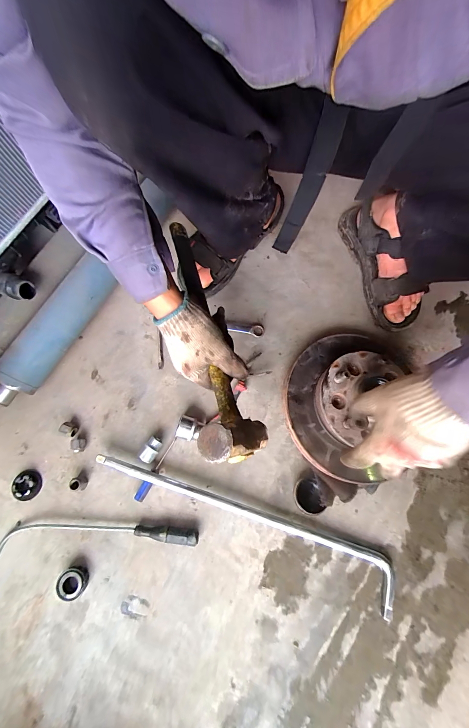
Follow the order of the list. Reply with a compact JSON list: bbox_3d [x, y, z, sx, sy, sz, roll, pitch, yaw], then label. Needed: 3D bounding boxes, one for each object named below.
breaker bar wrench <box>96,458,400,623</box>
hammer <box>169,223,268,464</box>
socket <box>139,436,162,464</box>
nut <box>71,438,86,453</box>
[{"bbox_3d":[0.011,0.251,0.457,0.498,0.034,0.071,21,75,6],"label":"breaker bar wrench"},{"bbox_3d":[-0.039,-0.050,0.394,0.078,0.076,0.353,-14,71,-4],"label":"hammer"},{"bbox_3d":[-0.140,0.145,0.486,0.021,0.023,0.043,26,76,8],"label":"socket"},{"bbox_3d":[-0.269,0.140,0.495,0.024,0.019,0.022,0,74,0],"label":"nut"}]

